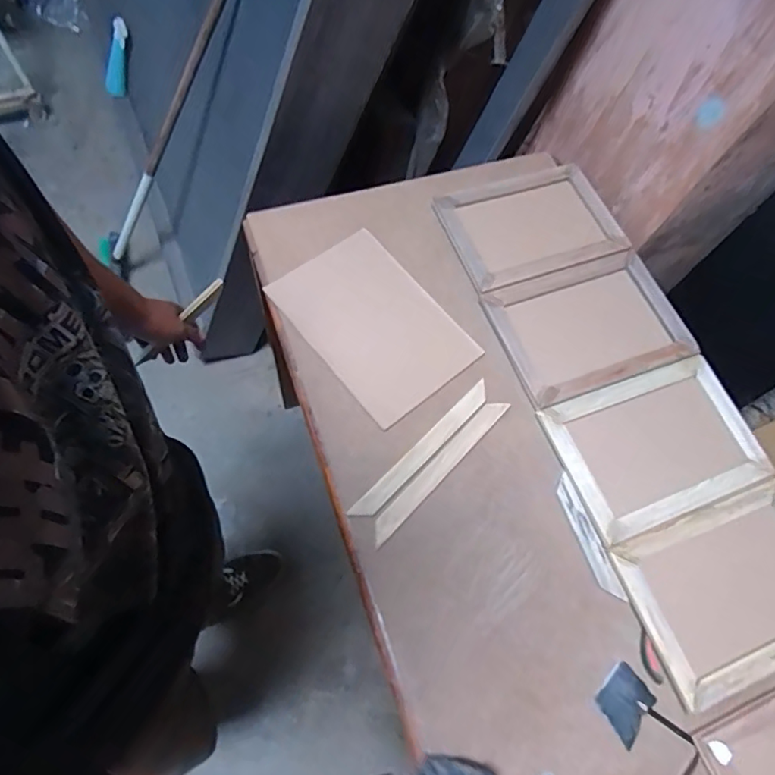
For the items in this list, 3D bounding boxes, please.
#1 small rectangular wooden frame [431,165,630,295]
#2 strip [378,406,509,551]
[{"bbox_3d":[0.248,-0.286,0.912,0.281,0.011,0.210,-19,70,-10],"label":"small rectangular wooden frame"},{"bbox_3d":[0.075,0.111,0.748,0.030,0.014,0.267,42,72,13],"label":"strip"}]

